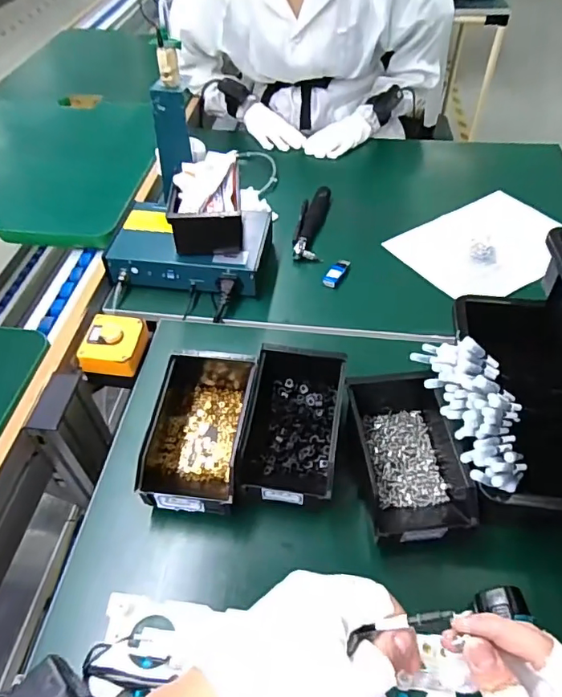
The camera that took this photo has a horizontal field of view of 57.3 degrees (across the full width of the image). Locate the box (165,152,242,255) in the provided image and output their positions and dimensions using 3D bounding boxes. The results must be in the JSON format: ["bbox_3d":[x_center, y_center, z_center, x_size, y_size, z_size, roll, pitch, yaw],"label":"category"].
[{"bbox_3d":[-0.111,-0.221,0.782,0.101,0.072,0.160,-3,49,-2],"label":"box"}]

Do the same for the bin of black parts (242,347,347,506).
[{"bbox_3d":[0.017,0.086,0.595,0.098,0.078,0.184,5,49,6],"label":"bin of black parts"}]

